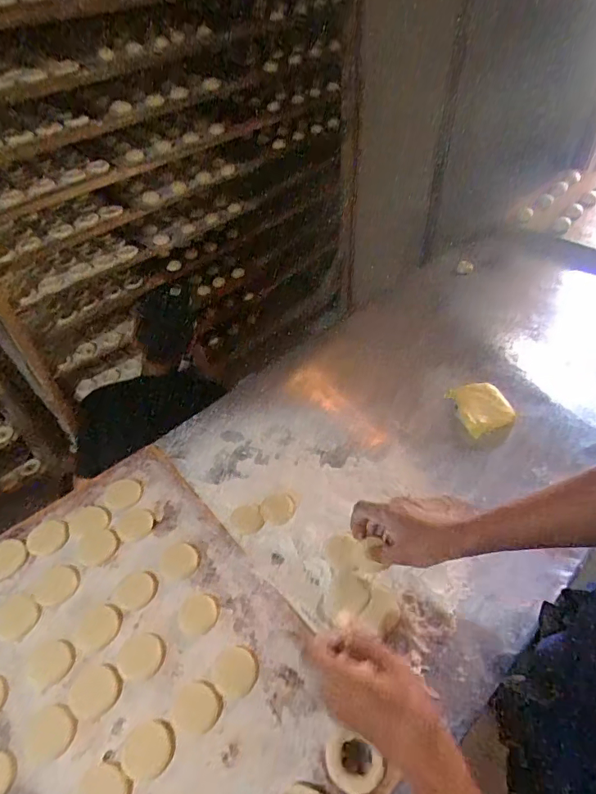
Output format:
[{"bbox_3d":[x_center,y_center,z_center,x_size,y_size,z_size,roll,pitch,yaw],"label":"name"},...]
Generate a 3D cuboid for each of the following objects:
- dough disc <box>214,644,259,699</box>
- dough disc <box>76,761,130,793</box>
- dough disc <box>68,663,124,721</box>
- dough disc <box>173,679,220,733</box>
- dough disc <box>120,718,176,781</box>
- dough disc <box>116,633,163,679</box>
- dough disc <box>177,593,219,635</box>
[{"bbox_3d":[-0.079,0.344,0.592,0.055,0.004,0.058,-2,47,2],"label":"dough disc"},{"bbox_3d":[-0.211,0.428,0.508,0.055,0.005,0.051,-2,47,2],"label":"dough disc"},{"bbox_3d":[-0.248,0.359,0.577,0.061,0.004,0.056,-2,47,2],"label":"dough disc"},{"bbox_3d":[-0.120,0.369,0.563,0.053,0.004,0.050,-2,47,2],"label":"dough disc"},{"bbox_3d":[-0.171,0.401,0.536,0.058,0.004,0.056,-2,47,2],"label":"dough disc"},{"bbox_3d":[-0.201,0.330,0.601,0.055,0.005,0.052,-2,47,2],"label":"dough disc"},{"bbox_3d":[-0.135,0.293,0.637,0.053,0.004,0.052,-2,47,2],"label":"dough disc"}]

